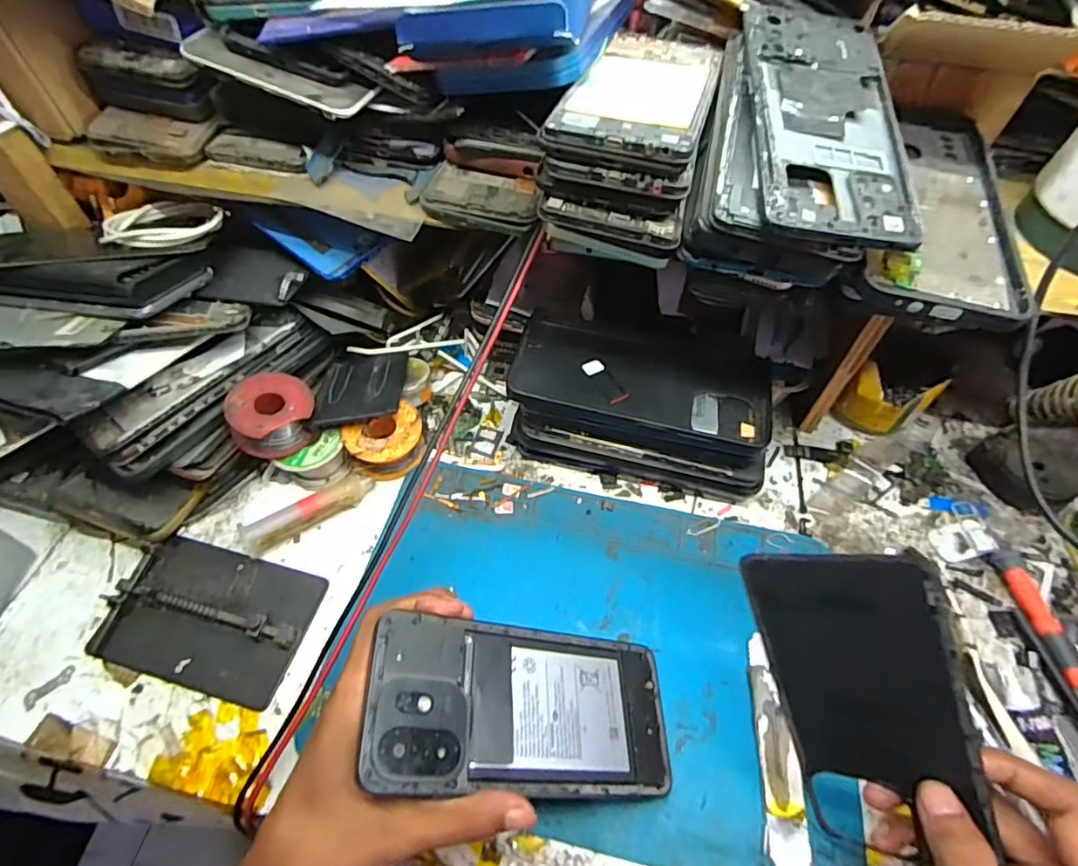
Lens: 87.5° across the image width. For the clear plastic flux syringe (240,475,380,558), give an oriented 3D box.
[{"bbox_3d":[-0.152,0.053,0.376,0.084,0.024,0.014,-30,61,-20],"label":"clear plastic flux syringe"}]

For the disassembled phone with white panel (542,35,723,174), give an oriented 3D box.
[{"bbox_3d":[0.059,-0.184,0.308,0.072,0.014,0.147,17,52,11],"label":"disassembled phone with white panel"}]

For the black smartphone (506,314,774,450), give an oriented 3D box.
[{"bbox_3d":[0.069,-0.038,0.374,0.167,0.012,0.088,14,56,8],"label":"black smartphone"}]

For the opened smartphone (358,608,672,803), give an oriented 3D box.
[{"bbox_3d":[-0.002,0.134,0.276,0.159,0.007,0.074,17,51,-25],"label":"opened smartphone"}]

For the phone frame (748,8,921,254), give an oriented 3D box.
[{"bbox_3d":[0.143,-0.157,0.278,0.075,0.007,0.155,8,67,-4],"label":"phone frame"}]

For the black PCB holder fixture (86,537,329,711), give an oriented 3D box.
[{"bbox_3d":[-0.199,0.109,0.342,0.117,0.014,0.078,14,56,8],"label":"black PCB holder fixture"}]

